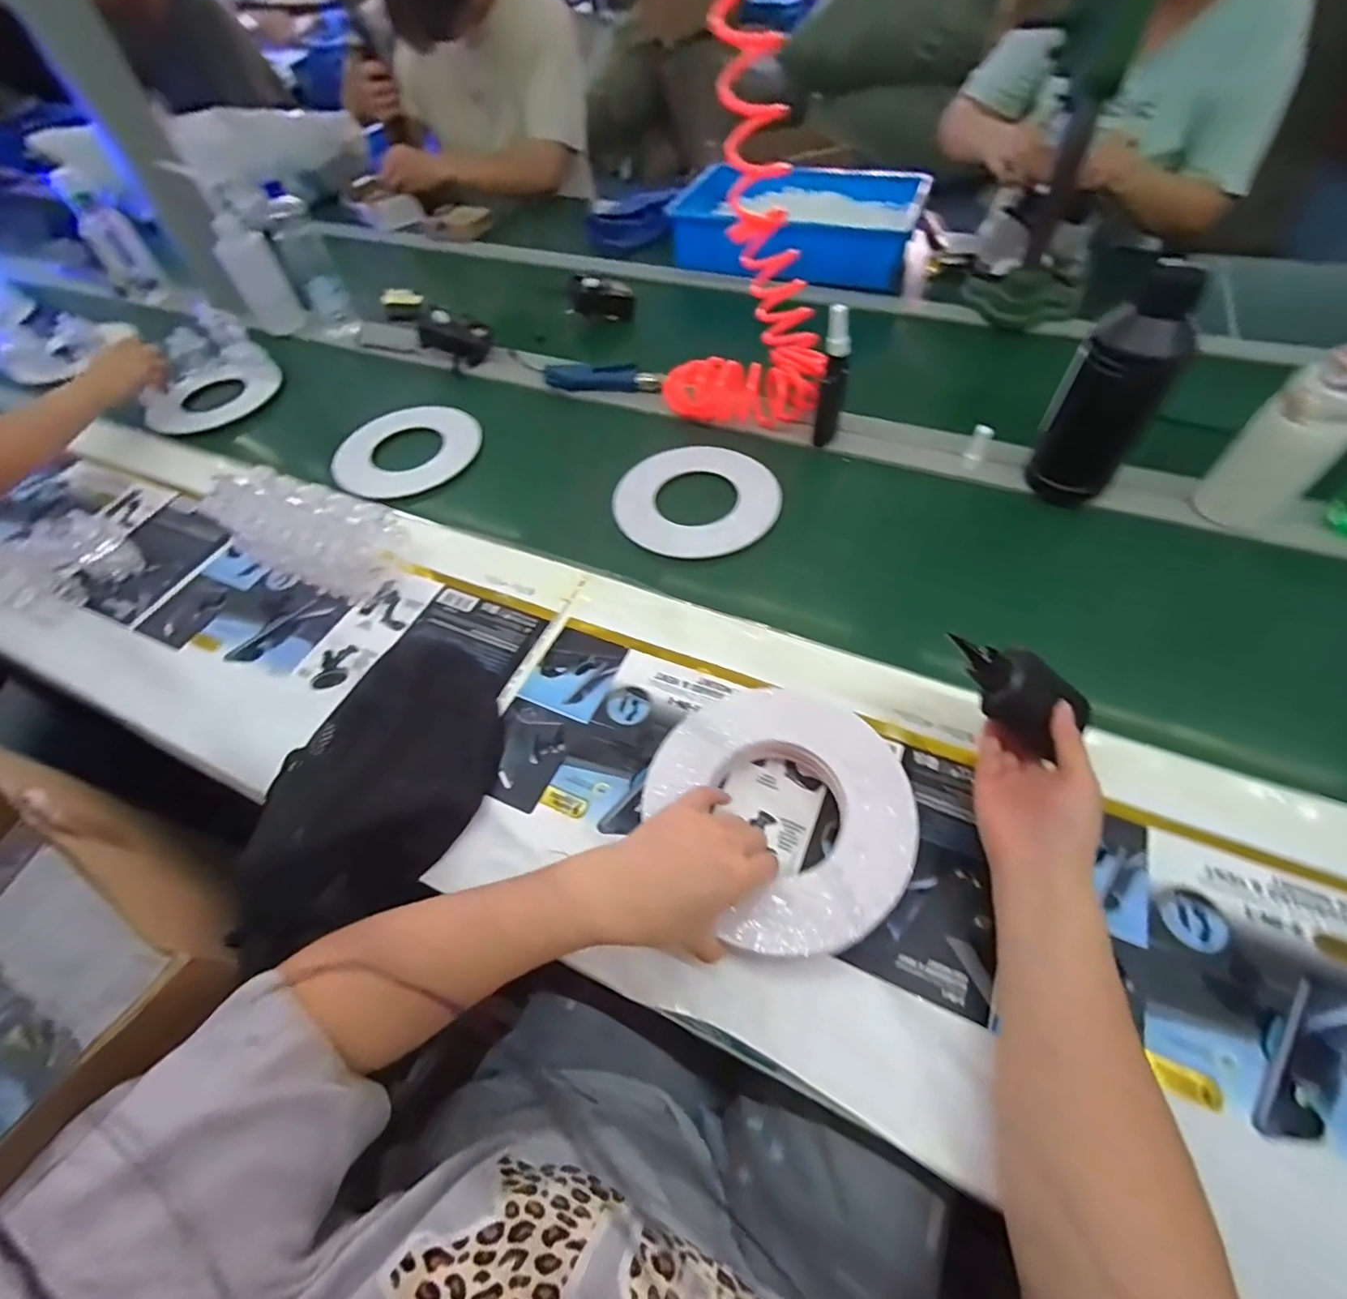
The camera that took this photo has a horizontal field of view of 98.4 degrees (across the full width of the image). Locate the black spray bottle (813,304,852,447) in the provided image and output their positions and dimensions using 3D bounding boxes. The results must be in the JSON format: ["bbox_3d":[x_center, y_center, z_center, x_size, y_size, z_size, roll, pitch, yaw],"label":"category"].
[{"bbox_3d":[0.186,-0.315,0.671,0.030,0.139,0.040,9,57,11],"label":"black spray bottle"}]

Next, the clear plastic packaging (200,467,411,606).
[{"bbox_3d":[-0.400,-0.132,0.646,0.216,0.090,0.094,19,59,17],"label":"clear plastic packaging"}]

